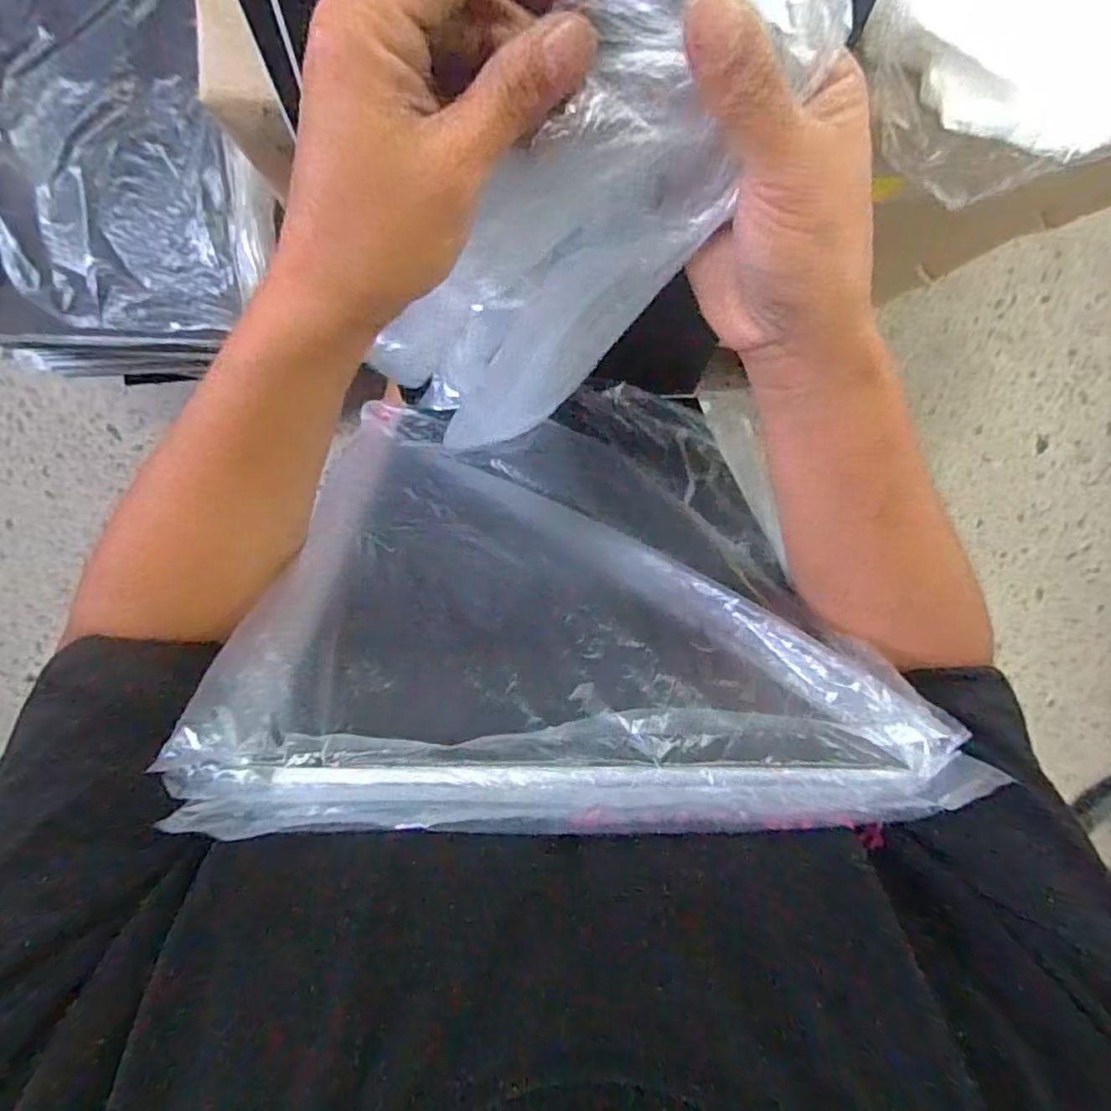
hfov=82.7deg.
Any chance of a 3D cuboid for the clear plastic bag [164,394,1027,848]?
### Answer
[{"bbox_3d":[0.001,-0.010,0.355,0.281,0.335,0.030,1,128,-4],"label":"clear plastic bag"}]

